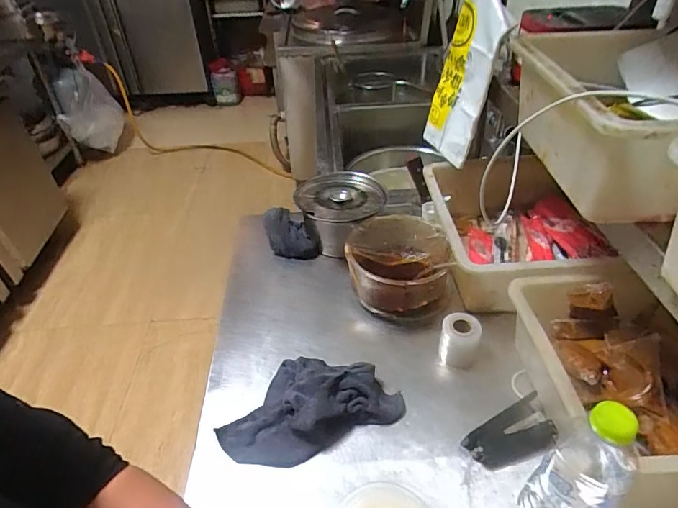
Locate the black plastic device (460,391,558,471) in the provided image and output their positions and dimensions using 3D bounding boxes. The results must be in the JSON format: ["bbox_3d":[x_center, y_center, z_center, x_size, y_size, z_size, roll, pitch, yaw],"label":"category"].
[{"bbox_3d":[0.221,0.230,0.554,0.114,0.034,0.058,-20,43,-19],"label":"black plastic device"}]

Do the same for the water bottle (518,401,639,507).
[{"bbox_3d":[0.226,0.217,0.423,0.063,0.226,0.058,-2,40,1],"label":"water bottle"}]

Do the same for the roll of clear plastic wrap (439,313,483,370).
[{"bbox_3d":[0.178,0.128,0.655,0.053,0.062,0.051,-2,40,1],"label":"roll of clear plastic wrap"}]

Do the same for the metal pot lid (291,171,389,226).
[{"bbox_3d":[0.003,-0.113,0.846,0.166,0.021,0.171,-2,40,1],"label":"metal pot lid"}]

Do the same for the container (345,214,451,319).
[{"bbox_3d":[0.100,0.024,0.755,0.166,0.105,0.166,-2,40,1],"label":"container"}]

